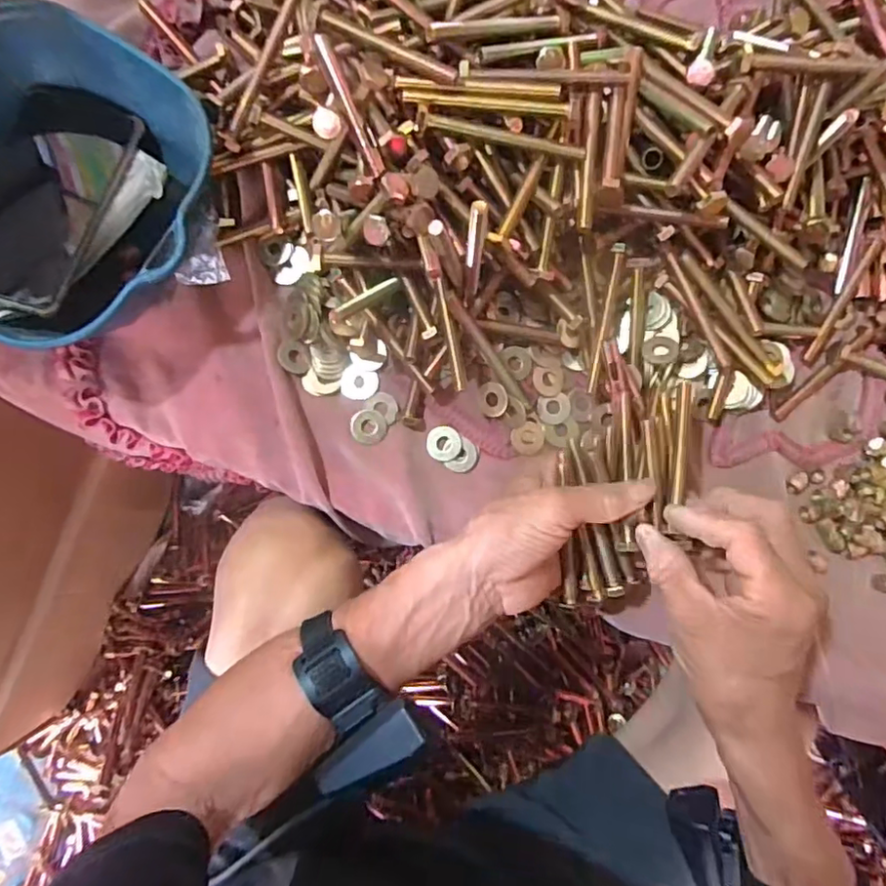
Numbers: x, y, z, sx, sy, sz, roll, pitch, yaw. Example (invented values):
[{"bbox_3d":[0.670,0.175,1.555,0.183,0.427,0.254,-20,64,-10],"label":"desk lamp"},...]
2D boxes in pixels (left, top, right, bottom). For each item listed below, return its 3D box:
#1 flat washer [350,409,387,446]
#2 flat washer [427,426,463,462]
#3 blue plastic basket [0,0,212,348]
[{"bbox_3d":[-0.053,-0.012,0.424,0.026,0.004,0.026,0,86,-2],"label":"flat washer"},{"bbox_3d":[0.001,0.000,0.425,0.025,0.004,0.024,0,86,-2],"label":"flat washer"},{"bbox_3d":[-0.244,-0.158,0.380,0.197,0.073,0.188,0,86,-2],"label":"blue plastic basket"}]

